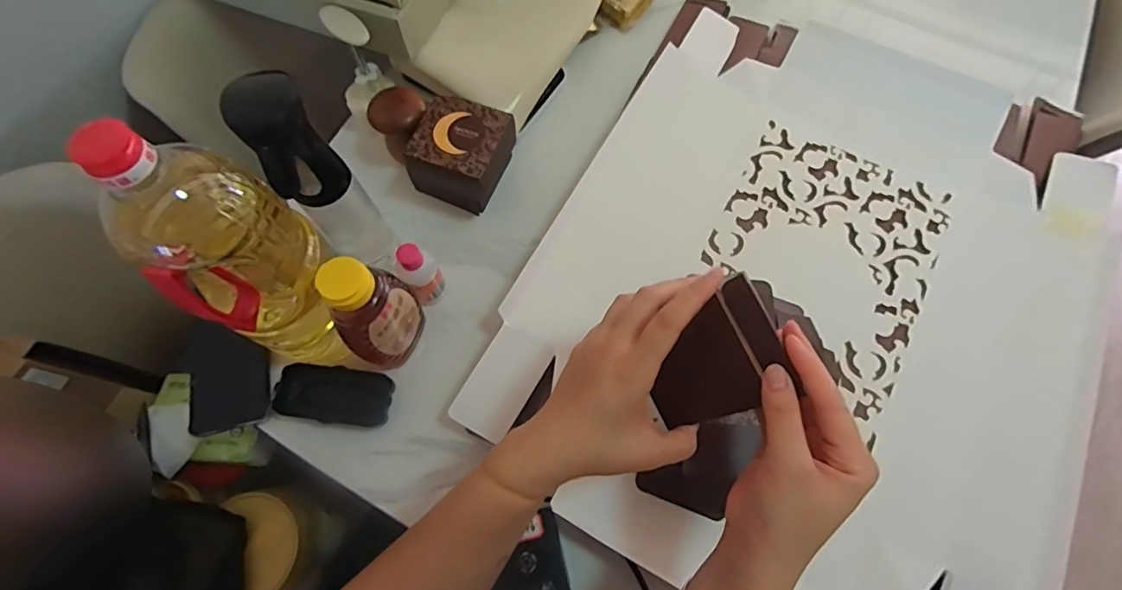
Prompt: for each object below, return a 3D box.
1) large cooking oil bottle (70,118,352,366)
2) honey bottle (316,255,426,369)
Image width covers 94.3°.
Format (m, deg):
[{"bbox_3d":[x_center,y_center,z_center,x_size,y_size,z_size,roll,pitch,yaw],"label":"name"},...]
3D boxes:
[{"bbox_3d":[-0.247,-0.026,0.412,0.101,0.265,0.106,0,69,0],"label":"large cooking oil bottle"},{"bbox_3d":[-0.167,0.020,0.475,0.072,0.158,0.055,-39,73,-13],"label":"honey bottle"}]

